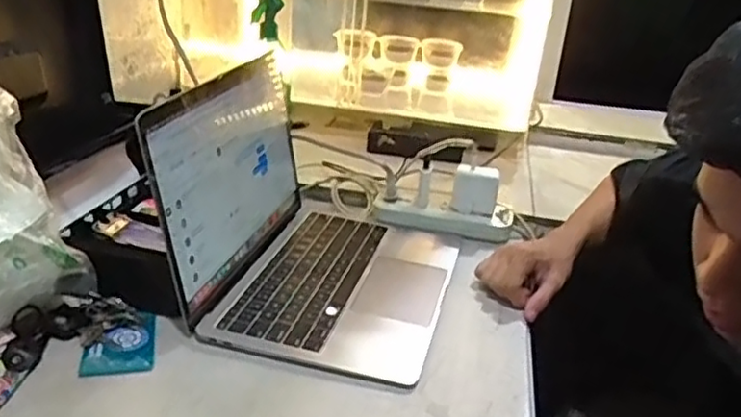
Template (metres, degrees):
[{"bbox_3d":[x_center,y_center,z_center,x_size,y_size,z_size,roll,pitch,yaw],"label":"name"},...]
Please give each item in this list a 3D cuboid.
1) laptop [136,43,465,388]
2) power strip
[{"bbox_3d":[-0.035,-0.013,0.724,0.255,0.191,0.337,10,25,12],"label":"laptop"},{"bbox_3d":[0.092,0.008,0.874,0.177,0.031,0.039,7,25,7],"label":"power strip"}]

